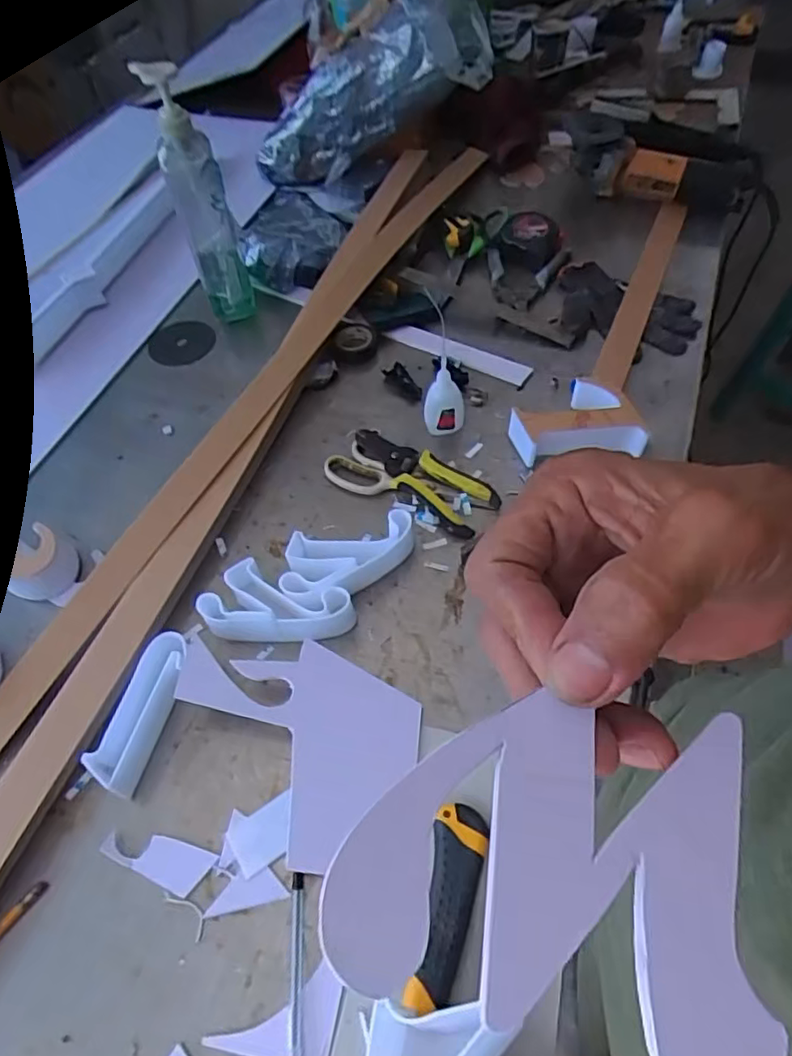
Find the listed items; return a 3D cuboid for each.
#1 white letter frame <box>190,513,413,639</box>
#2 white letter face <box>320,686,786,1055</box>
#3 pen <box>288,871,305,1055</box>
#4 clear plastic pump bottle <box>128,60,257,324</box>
[{"bbox_3d":[-0.074,0.051,0.580,0.211,0.039,0.098,-28,59,-15],"label":"white letter frame"},{"bbox_3d":[0.038,0.080,0.150,0.104,0.006,0.073,10,63,-4],"label":"white letter face"},{"bbox_3d":[-0.068,0.312,0.415,0.011,0.007,0.136,-5,56,0],"label":"pen"},{"bbox_3d":[-0.232,-0.383,0.741,0.063,0.280,0.081,-18,57,-9],"label":"clear plastic pump bottle"}]

